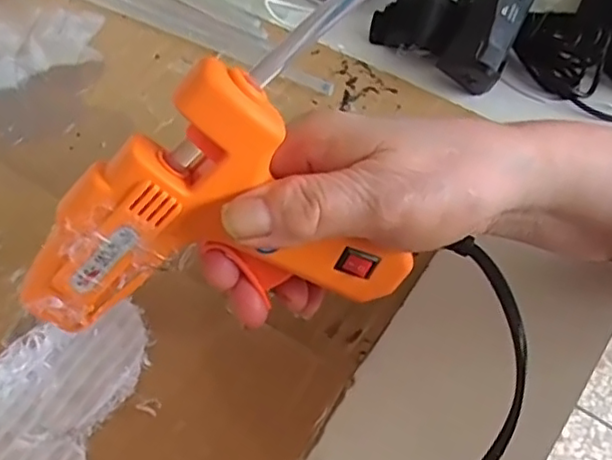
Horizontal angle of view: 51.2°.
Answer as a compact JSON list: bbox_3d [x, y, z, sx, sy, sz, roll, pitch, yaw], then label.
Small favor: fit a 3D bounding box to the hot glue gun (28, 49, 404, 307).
[{"bbox_3d":[-0.031,-0.014,0.226,0.133,0.090,0.029,-6,32,-9],"label":"hot glue gun"}]

